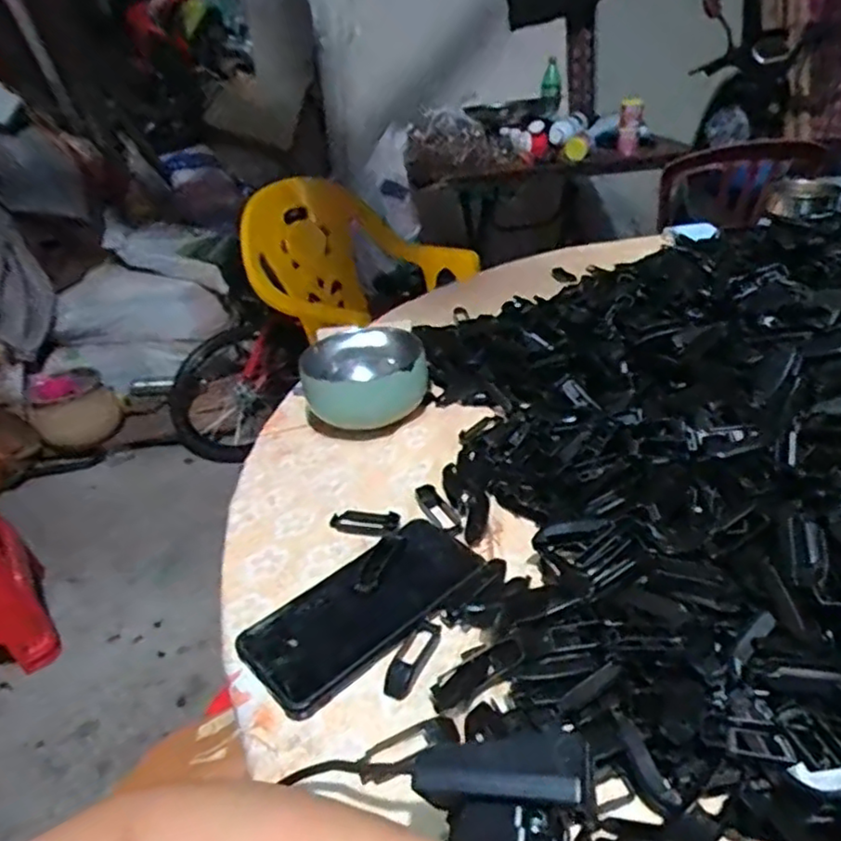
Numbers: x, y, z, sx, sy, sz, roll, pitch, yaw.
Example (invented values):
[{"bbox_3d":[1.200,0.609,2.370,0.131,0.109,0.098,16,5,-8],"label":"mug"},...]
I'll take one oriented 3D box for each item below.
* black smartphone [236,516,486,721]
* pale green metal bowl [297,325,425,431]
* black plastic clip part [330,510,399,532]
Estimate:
[{"bbox_3d":[-0.036,0.121,0.440,0.165,0.006,0.077,-29,37,-31],"label":"black smartphone"},{"bbox_3d":[-0.056,-0.042,0.660,0.121,0.067,0.121,-9,31,-3],"label":"pale green metal bowl"},{"bbox_3d":[-0.043,0.080,0.514,0.056,0.006,0.021,3,33,17],"label":"black plastic clip part"}]

